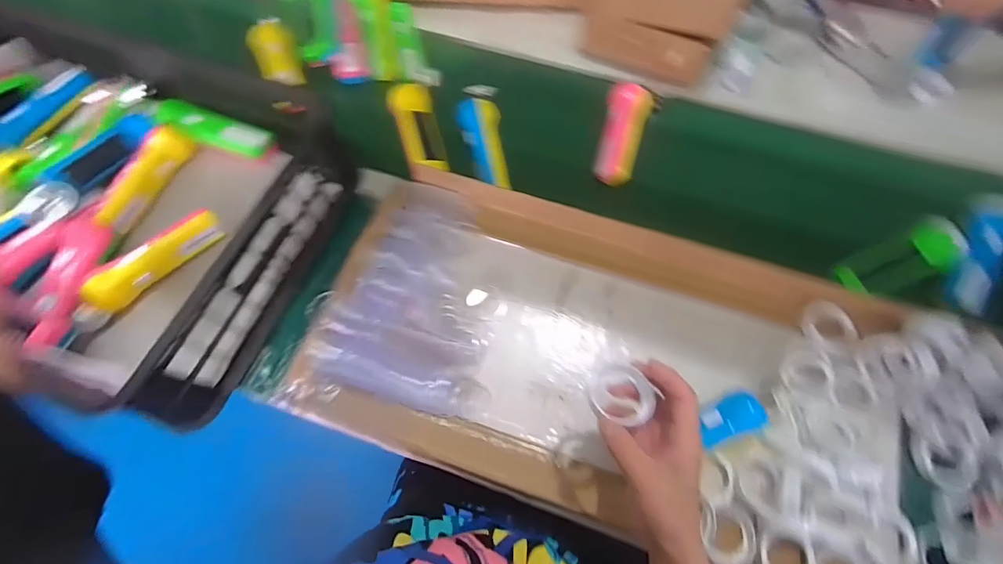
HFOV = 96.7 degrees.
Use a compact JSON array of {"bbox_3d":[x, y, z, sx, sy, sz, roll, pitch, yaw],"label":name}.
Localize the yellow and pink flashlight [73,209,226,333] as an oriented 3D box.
[{"bbox_3d":[-0.440,-0.024,0.553,0.040,0.044,0.185,35,70,16],"label":"yellow and pink flashlight"}]

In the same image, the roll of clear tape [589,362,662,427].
[{"bbox_3d":[0.103,0.098,0.384,0.050,0.019,0.054,0,65,1],"label":"roll of clear tape"}]

